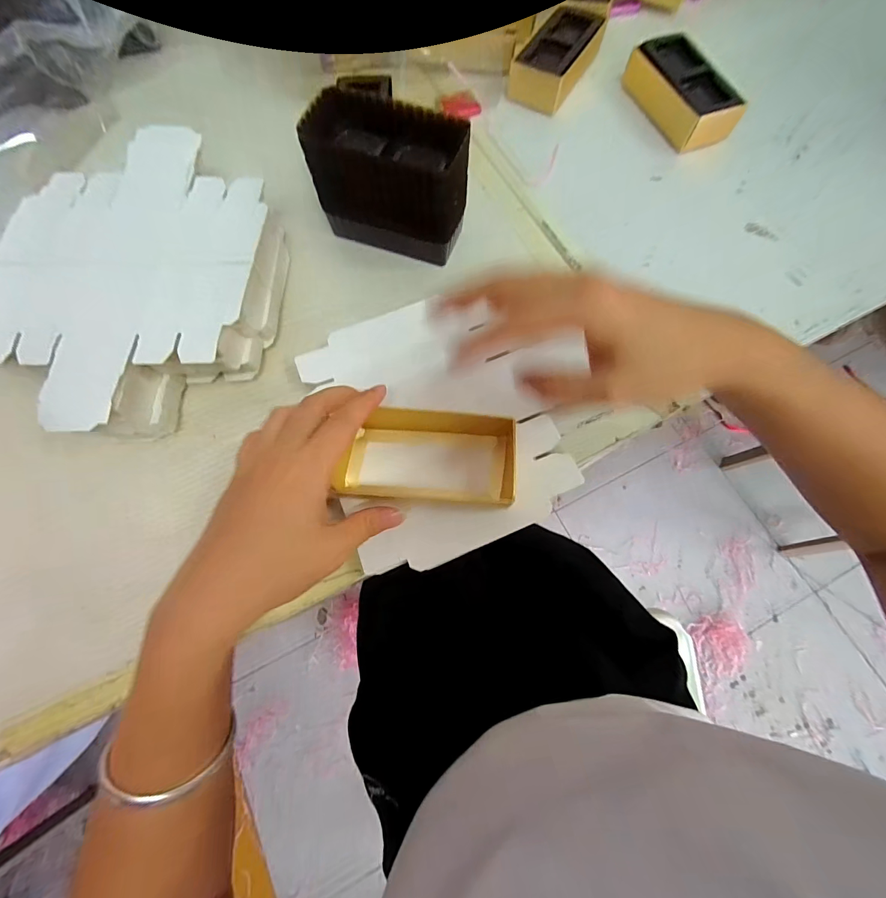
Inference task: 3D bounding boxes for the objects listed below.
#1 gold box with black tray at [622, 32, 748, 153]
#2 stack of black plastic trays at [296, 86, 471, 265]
[{"bbox_3d":[0.238,-0.353,0.380,0.065,0.030,0.117,-24,73,-7],"label":"gold box with black tray"},{"bbox_3d":[-0.042,-0.208,0.308,0.118,0.084,0.067,19,74,6],"label":"stack of black plastic trays"}]

